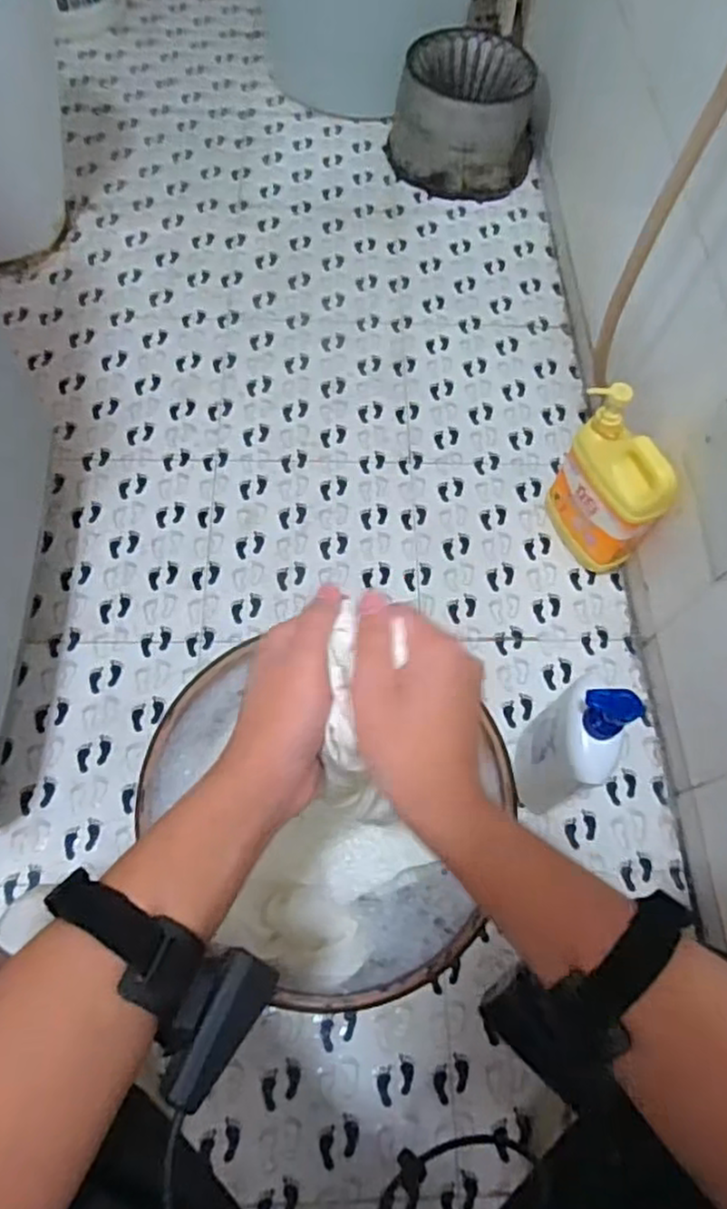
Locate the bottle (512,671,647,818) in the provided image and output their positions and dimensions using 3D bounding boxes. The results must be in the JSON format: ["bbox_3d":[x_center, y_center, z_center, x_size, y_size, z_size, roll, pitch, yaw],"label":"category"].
[{"bbox_3d":[0.232,0.155,0.770,0.087,0.296,0.091,-36,72,-18],"label":"bottle"}]

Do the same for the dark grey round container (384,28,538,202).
[{"bbox_3d":[0.207,-0.978,1.381,0.276,0.184,0.262,11,65,2],"label":"dark grey round container"}]

